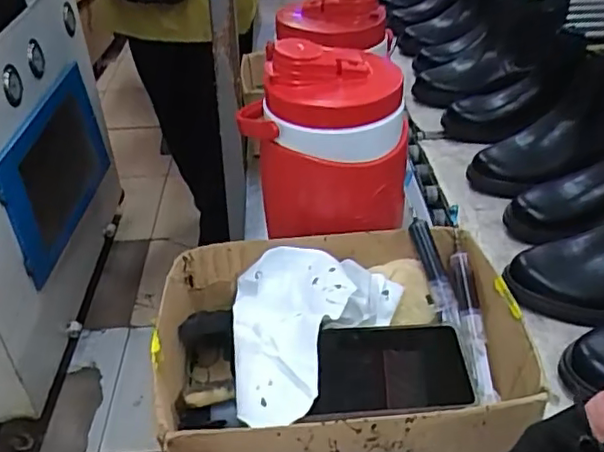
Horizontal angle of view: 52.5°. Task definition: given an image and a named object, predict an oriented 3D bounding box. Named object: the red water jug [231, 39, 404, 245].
[{"bbox_3d":[0.017,-0.085,0.586,0.148,0.182,0.133,-6,36,-2],"label":"red water jug"}]

